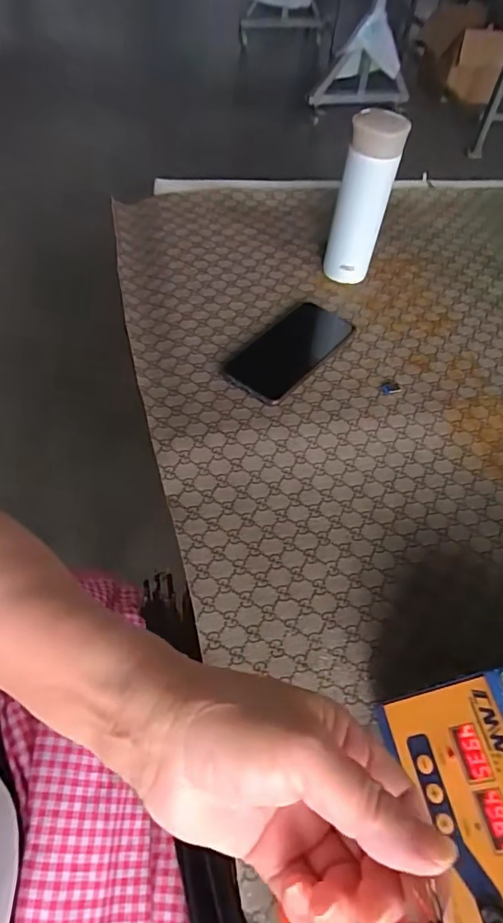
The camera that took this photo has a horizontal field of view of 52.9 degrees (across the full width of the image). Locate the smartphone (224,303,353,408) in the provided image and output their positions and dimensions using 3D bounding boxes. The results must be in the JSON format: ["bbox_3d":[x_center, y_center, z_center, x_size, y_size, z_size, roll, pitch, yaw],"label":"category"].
[{"bbox_3d":[0.045,-0.126,0.561,0.077,0.011,0.170,36,59,18],"label":"smartphone"}]

